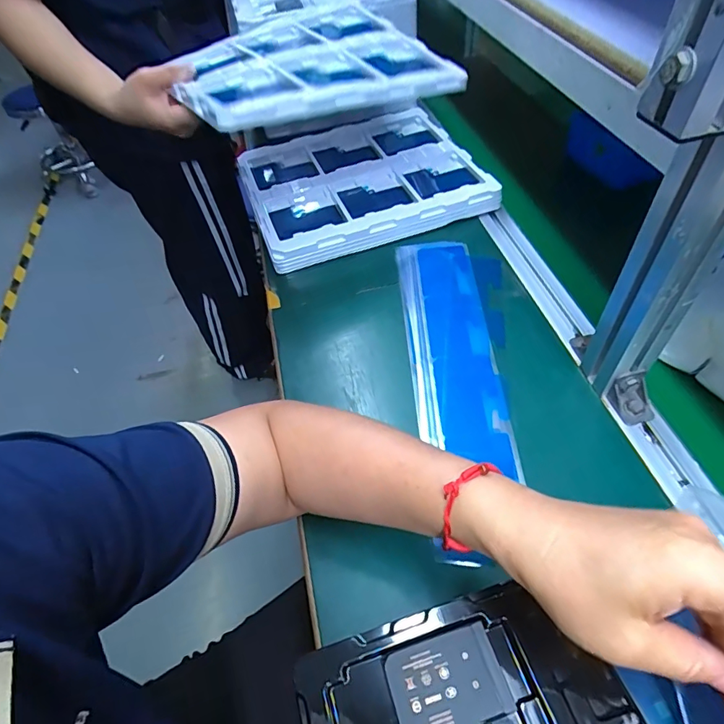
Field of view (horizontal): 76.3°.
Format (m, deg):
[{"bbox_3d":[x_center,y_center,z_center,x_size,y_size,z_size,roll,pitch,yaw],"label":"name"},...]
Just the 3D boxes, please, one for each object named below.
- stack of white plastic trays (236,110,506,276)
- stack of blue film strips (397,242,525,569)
[{"bbox_3d":[-0.007,-0.267,0.679,0.320,0.046,0.275,-16,52,-7],"label":"stack of white plastic trays"},{"bbox_3d":[0.095,0.002,0.478,0.087,0.011,0.382,-6,53,5],"label":"stack of blue film strips"}]

